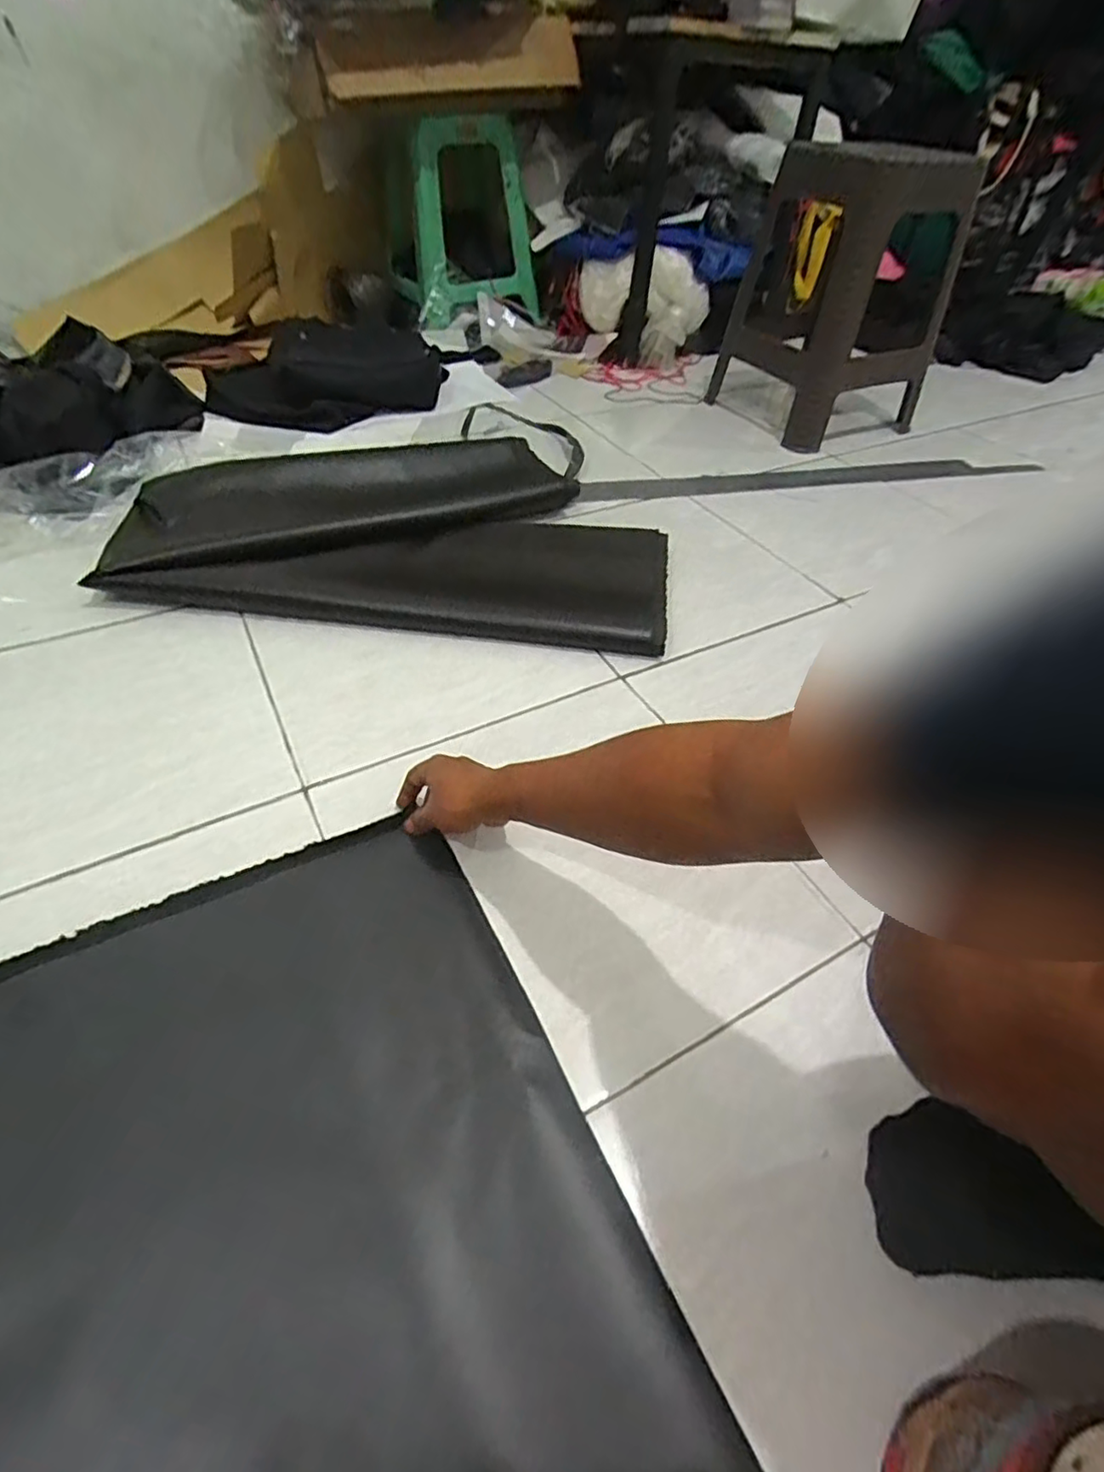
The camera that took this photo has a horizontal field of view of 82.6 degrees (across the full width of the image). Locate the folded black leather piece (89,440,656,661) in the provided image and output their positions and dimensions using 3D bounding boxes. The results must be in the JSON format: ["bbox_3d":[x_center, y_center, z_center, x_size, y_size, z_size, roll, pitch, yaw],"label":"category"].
[{"bbox_3d":[-0.226,-0.363,1.011,0.812,0.053,0.573,7,47,1],"label":"folded black leather piece"}]

